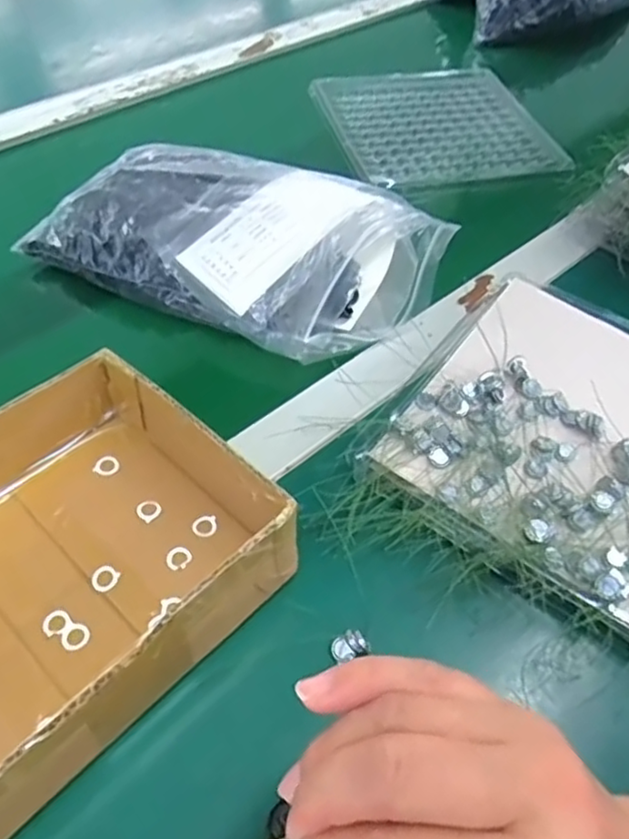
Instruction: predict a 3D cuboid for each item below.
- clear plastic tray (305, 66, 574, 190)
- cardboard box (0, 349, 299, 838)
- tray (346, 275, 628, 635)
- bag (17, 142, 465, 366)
[{"bbox_3d":[0.115,-0.311,0.687,0.211,0.022,0.250,-13,52,-12],"label":"clear plastic tray"},{"bbox_3d":[-0.133,0.075,0.316,0.158,0.063,0.208,37,58,25],"label":"cardboard box"},{"bbox_3d":[0.162,0.011,0.396,0.200,0.033,0.204,30,55,21],"label":"tray"},{"bbox_3d":[-0.052,-0.139,0.495,0.273,0.061,0.151,21,52,15],"label":"bag"}]

